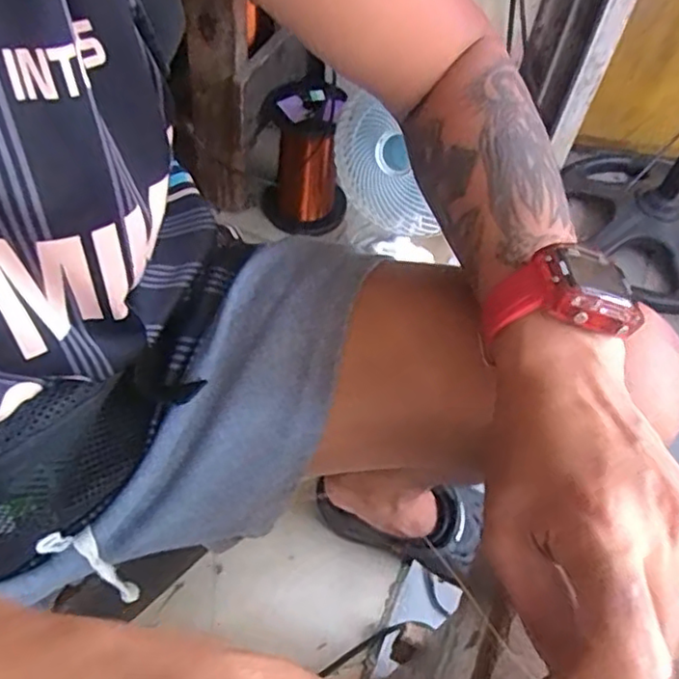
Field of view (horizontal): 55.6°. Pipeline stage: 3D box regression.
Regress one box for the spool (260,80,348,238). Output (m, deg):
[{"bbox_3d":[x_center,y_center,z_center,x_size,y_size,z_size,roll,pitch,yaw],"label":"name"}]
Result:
[{"bbox_3d":[-0.050,-0.269,1.005,0.111,0.256,0.108,2,55,-3],"label":"spool"}]

